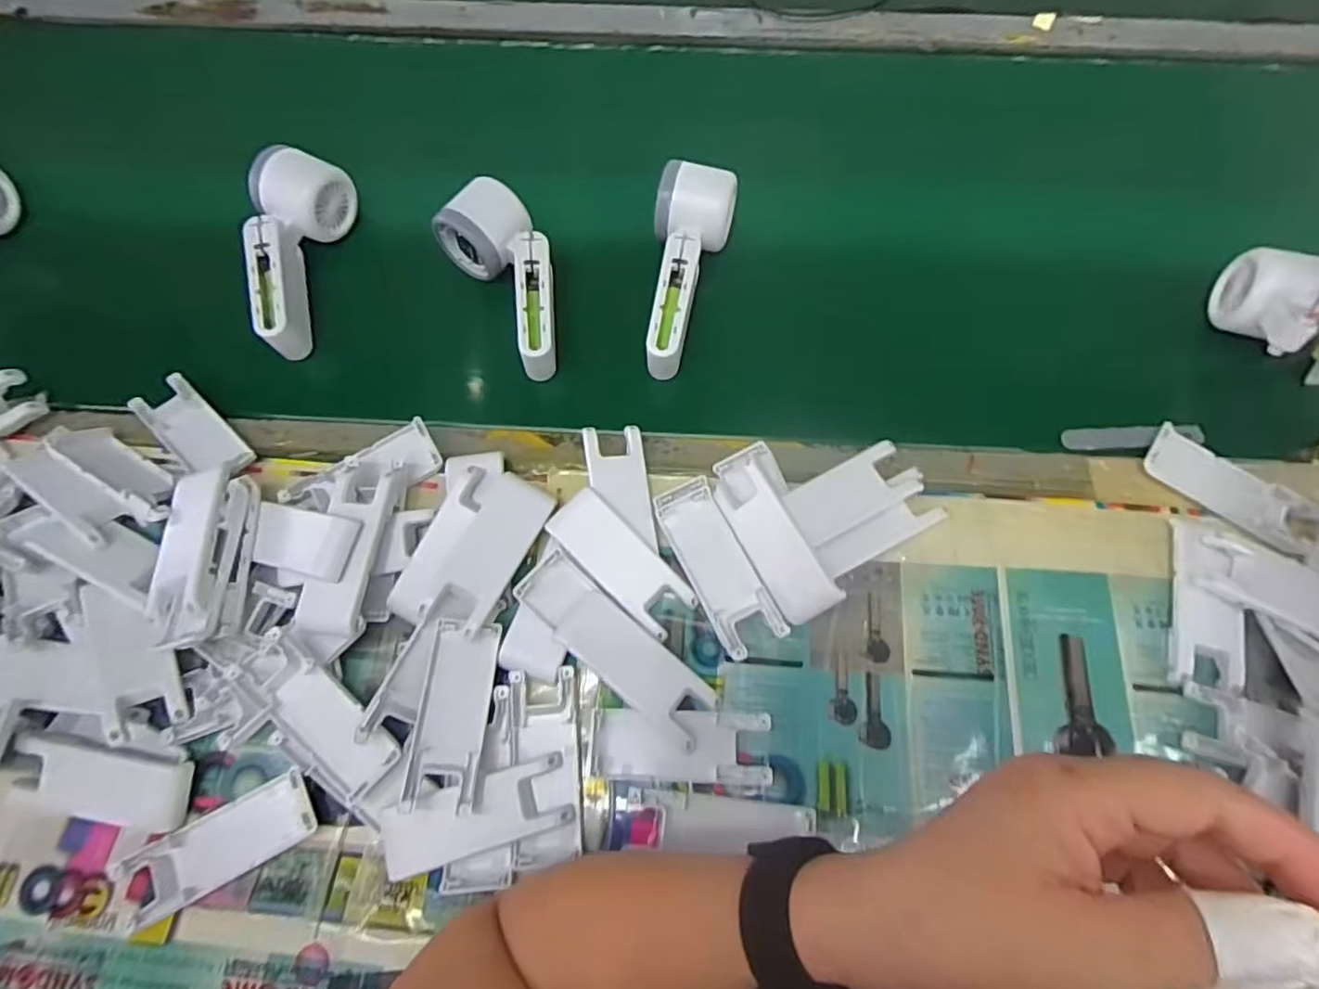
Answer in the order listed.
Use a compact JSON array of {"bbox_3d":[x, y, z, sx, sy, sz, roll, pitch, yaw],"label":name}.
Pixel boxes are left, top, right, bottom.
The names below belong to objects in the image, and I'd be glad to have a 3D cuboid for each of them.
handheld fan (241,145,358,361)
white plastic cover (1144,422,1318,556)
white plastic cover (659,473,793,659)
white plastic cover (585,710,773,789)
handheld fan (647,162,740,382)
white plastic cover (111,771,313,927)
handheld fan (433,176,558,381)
[{"bbox_3d":[-0.284,-0.185,0.496,0.058,0.047,0.156,4,71,2],"label":"handheld fan"},{"bbox_3d":[0.372,-0.006,0.424,0.100,0.014,0.040,39,76,13],"label":"white plastic cover"},{"bbox_3d":[0.037,0.046,0.415,0.038,0.020,0.112,-25,73,-8],"label":"white plastic cover"},{"bbox_3d":[0.011,0.149,0.383,0.104,0.008,0.041,-1,71,0],"label":"white plastic cover"},{"bbox_3d":[0.015,-0.167,0.480,0.055,0.053,0.152,13,71,5],"label":"handheld fan"},{"bbox_3d":[-0.249,0.199,0.370,0.103,0.011,0.040,-28,73,-9],"label":"white plastic cover"},{"bbox_3d":[-0.105,-0.162,0.486,0.066,0.053,0.141,-33,74,-10],"label":"handheld fan"}]

